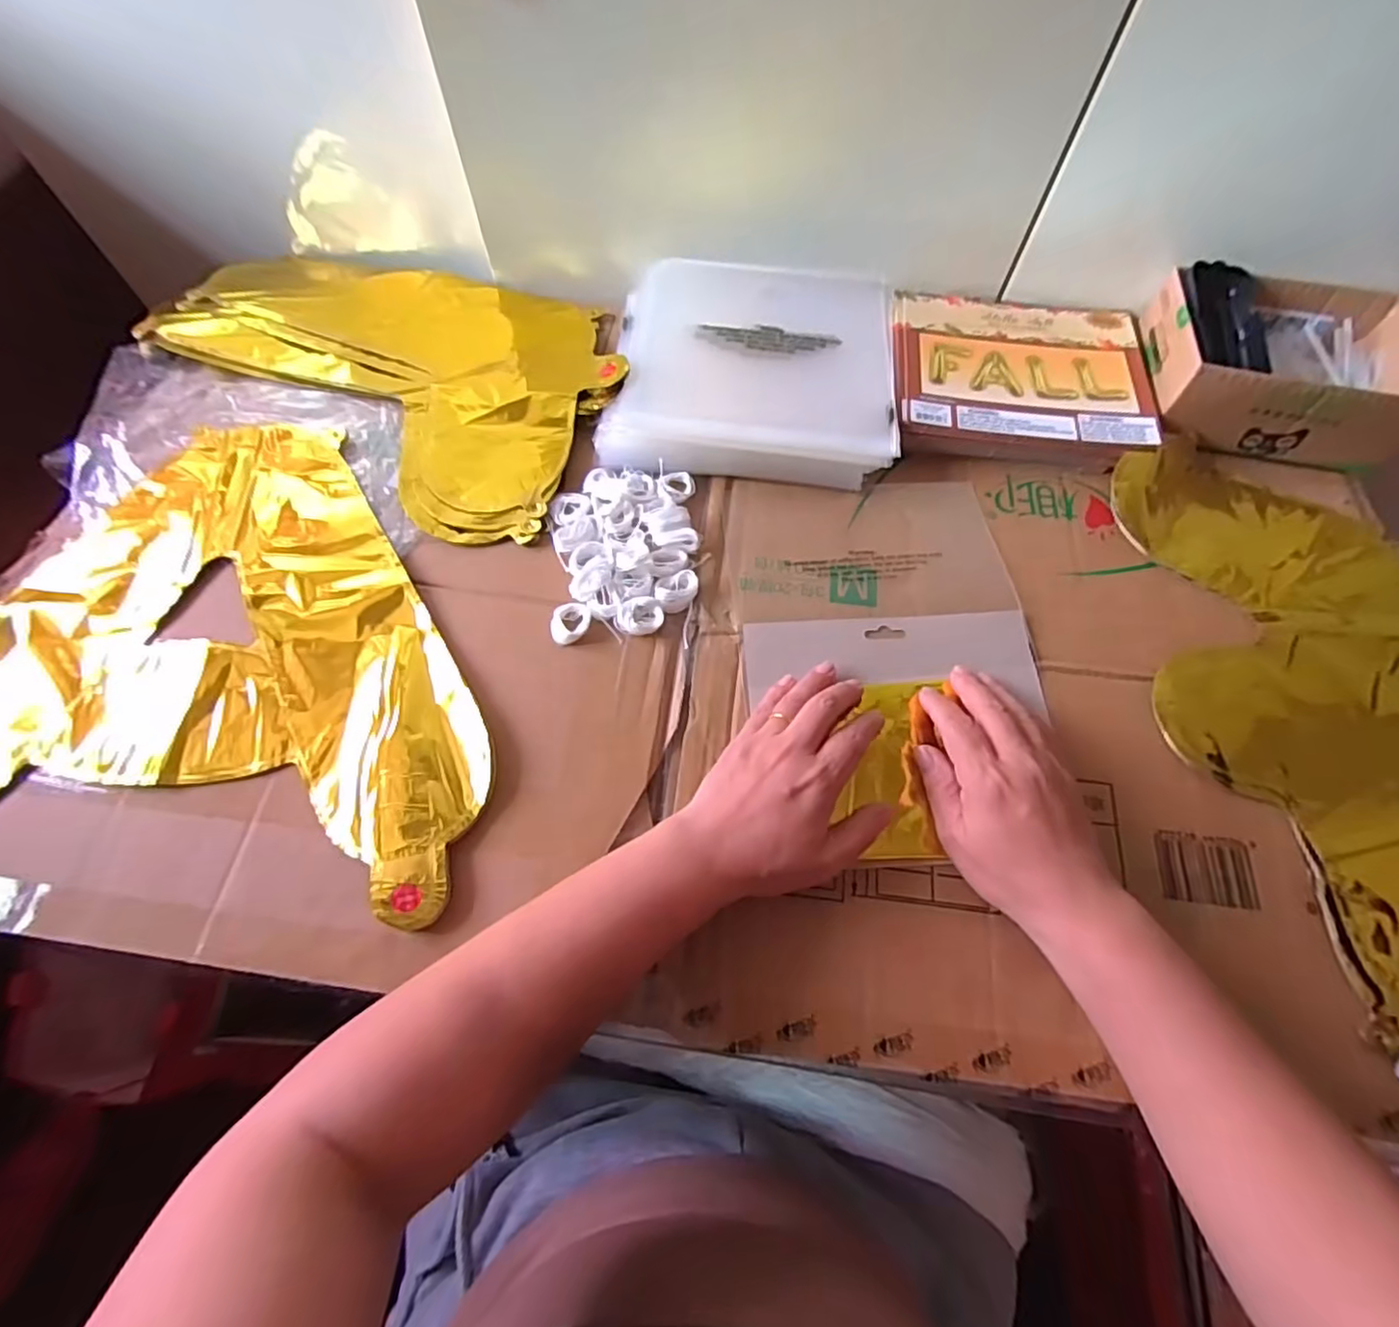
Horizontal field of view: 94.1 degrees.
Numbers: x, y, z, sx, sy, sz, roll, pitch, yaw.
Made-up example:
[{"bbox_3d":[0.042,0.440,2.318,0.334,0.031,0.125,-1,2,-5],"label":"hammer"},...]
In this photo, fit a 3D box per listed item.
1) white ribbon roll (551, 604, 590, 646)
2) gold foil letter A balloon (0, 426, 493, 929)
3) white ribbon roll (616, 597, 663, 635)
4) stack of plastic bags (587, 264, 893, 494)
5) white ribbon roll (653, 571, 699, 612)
[{"bbox_3d":[-0.086,-0.027,0.438,0.025,0.007,0.029,-3,65,-2],"label":"white ribbon roll"},{"bbox_3d":[-0.321,-0.028,0.432,0.388,0.017,0.342,3,64,1],"label":"gold foil letter A balloon"},{"bbox_3d":[-0.040,-0.032,0.437,0.031,0.009,0.026,1,64,0],"label":"white ribbon roll"},{"bbox_3d":[0.045,-0.247,0.527,0.221,0.029,0.228,4,64,1],"label":"stack of plastic bags"},{"bbox_3d":[-0.016,-0.049,0.448,0.029,0.008,0.029,0,64,-1],"label":"white ribbon roll"}]

